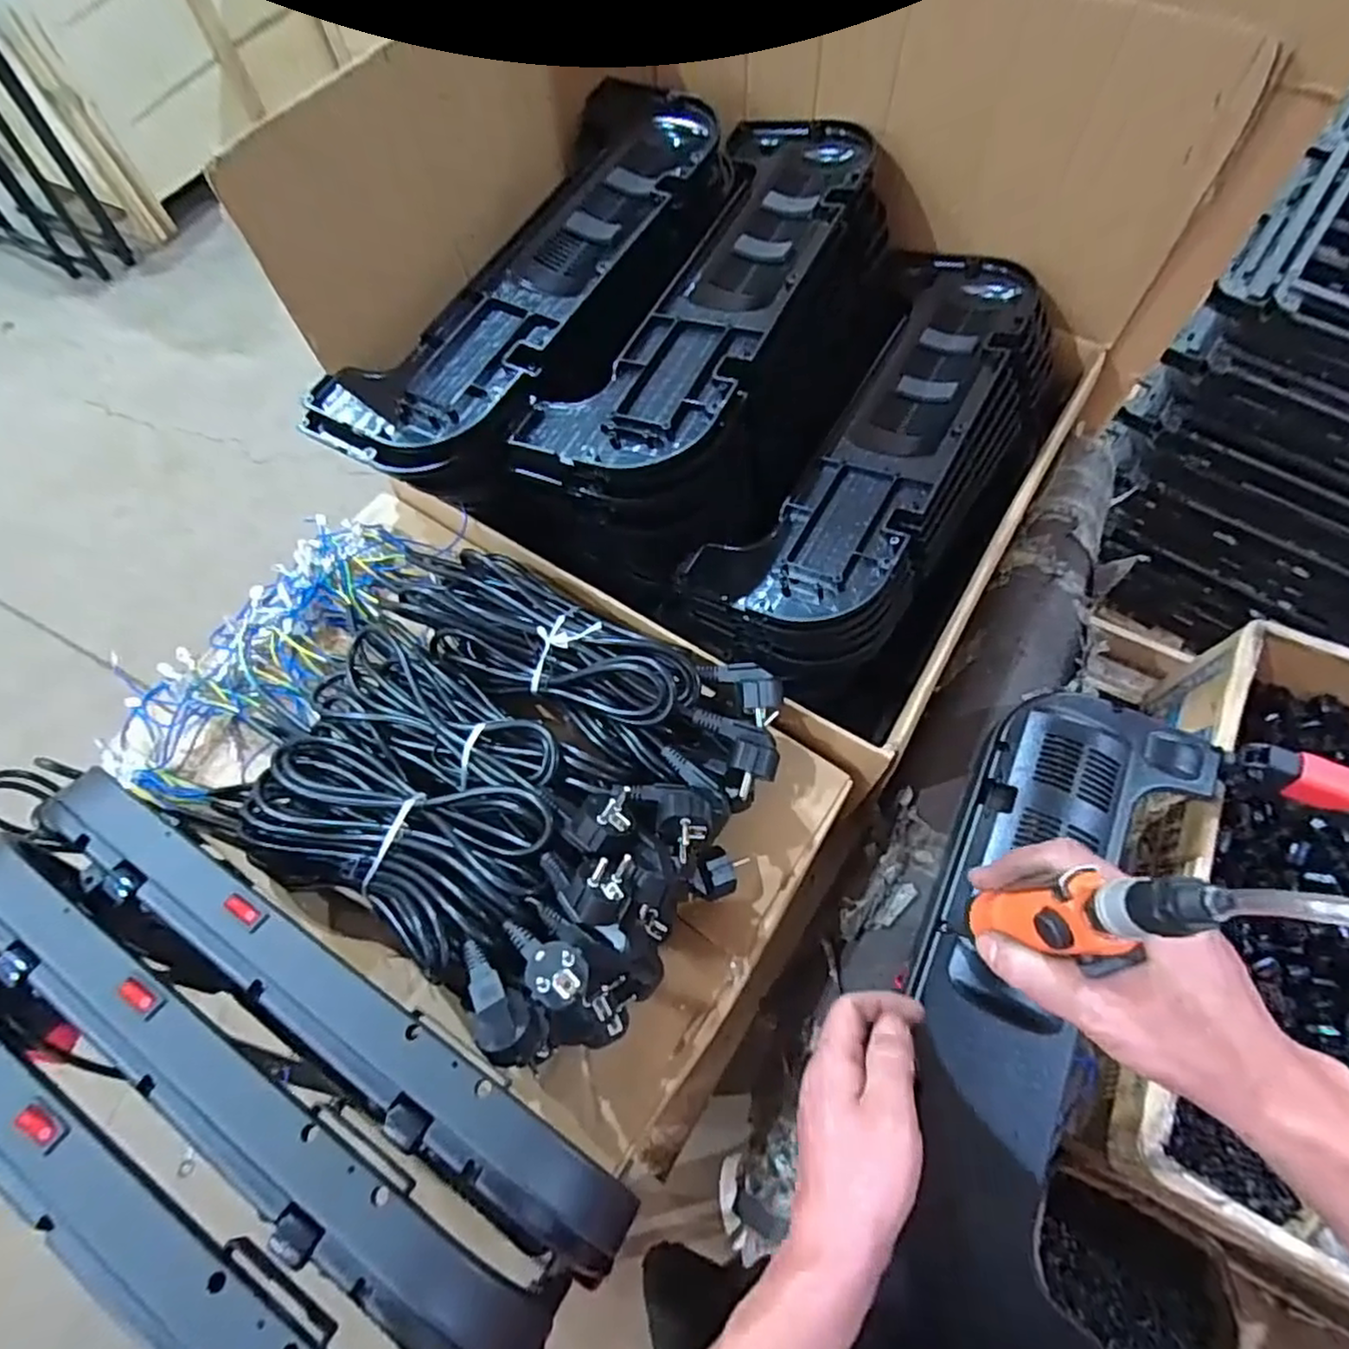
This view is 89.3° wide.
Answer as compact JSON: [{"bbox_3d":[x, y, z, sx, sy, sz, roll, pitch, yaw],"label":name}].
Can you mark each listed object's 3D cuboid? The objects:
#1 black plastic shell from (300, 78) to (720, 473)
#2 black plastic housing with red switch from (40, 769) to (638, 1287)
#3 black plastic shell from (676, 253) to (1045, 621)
[{"bbox_3d":[-0.135,-0.387,0.637,0.179,0.059,0.505,27,69,15],"label":"black plastic shell"},{"bbox_3d":[-0.214,0.194,0.418,0.438,0.070,0.059,30,69,15],"label":"black plastic housing with red switch"},{"bbox_3d":[0.199,-0.236,0.651,0.163,0.061,0.490,29,69,15],"label":"black plastic shell"}]

